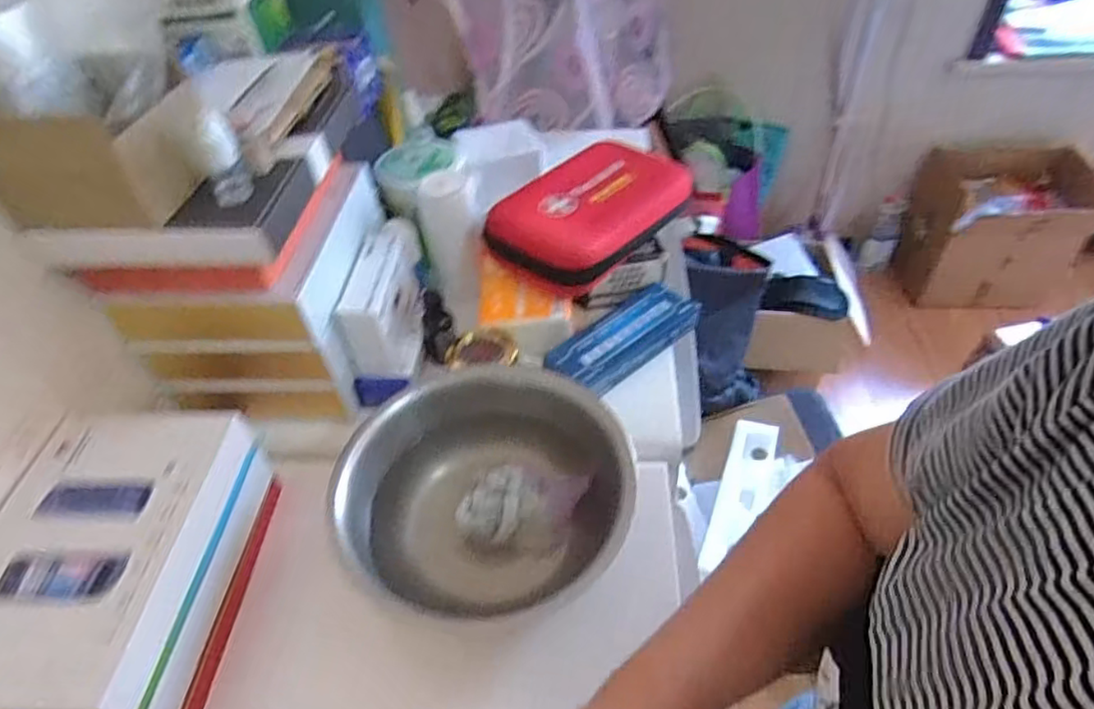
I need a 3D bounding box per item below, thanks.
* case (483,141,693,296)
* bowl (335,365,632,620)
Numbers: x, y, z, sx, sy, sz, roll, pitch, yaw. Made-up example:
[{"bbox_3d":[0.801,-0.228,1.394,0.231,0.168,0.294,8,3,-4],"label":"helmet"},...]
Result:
[{"bbox_3d":[0.043,-0.142,0.629,0.134,0.046,0.203,33,57,31],"label":"case"},{"bbox_3d":[-0.044,0.102,0.476,0.211,0.077,0.182,-18,47,-12],"label":"bowl"}]

